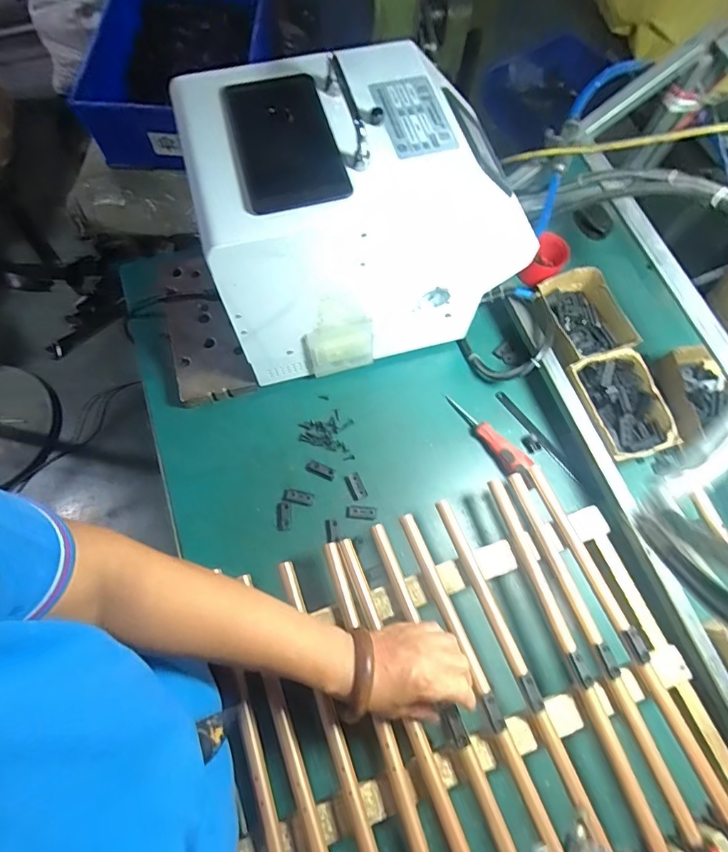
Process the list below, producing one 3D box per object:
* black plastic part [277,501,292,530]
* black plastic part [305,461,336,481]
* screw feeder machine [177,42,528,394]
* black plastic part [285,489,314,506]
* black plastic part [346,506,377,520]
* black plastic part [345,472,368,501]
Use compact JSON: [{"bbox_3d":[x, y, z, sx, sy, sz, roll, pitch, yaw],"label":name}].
[{"bbox_3d":[-0.100,0.111,0.587,0.017,0.004,0.035,-1,70,-2],"label":"black plastic part"},{"bbox_3d":[-0.056,0.057,0.613,0.040,0.004,0.018,24,71,7],"label":"black plastic part"},{"bbox_3d":[-0.010,-0.230,0.575,0.329,0.300,0.213,-16,72,-7],"label":"screw feeder machine"},{"bbox_3d":[-0.082,0.090,0.598,0.036,0.004,0.016,11,70,2],"label":"black plastic part"},{"bbox_3d":[-0.003,0.108,0.592,0.038,0.004,0.016,4,70,0],"label":"black plastic part"},{"bbox_3d":[-0.010,0.077,0.604,0.020,0.004,0.036,-22,72,-9],"label":"black plastic part"}]

